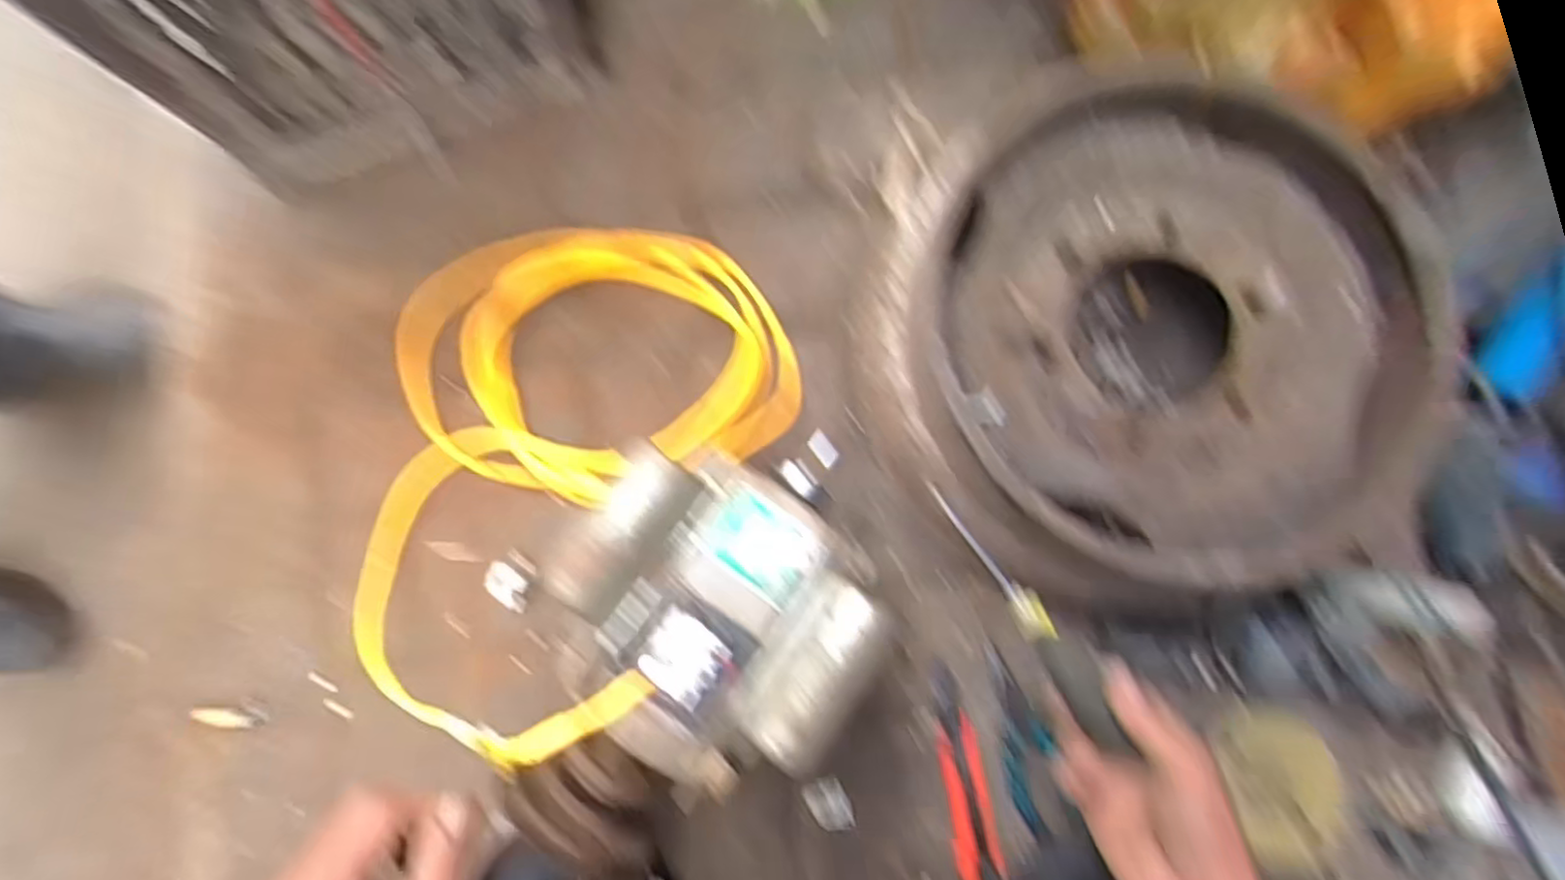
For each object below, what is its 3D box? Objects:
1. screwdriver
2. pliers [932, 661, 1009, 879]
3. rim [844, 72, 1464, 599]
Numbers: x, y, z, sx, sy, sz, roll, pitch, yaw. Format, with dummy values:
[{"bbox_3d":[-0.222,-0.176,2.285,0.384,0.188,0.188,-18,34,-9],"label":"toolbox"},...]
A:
[{"bbox_3d":[0.160,0.110,0.445,0.025,0.028,0.186,-32,75,-4],"label":"screwdriver"},{"bbox_3d":[0.150,0.283,0.567,0.042,0.020,0.179,-13,82,-1],"label":"pliers"},{"bbox_3d":[0.294,-0.079,0.533,0.426,0.111,0.392,0,82,0],"label":"rim"}]

